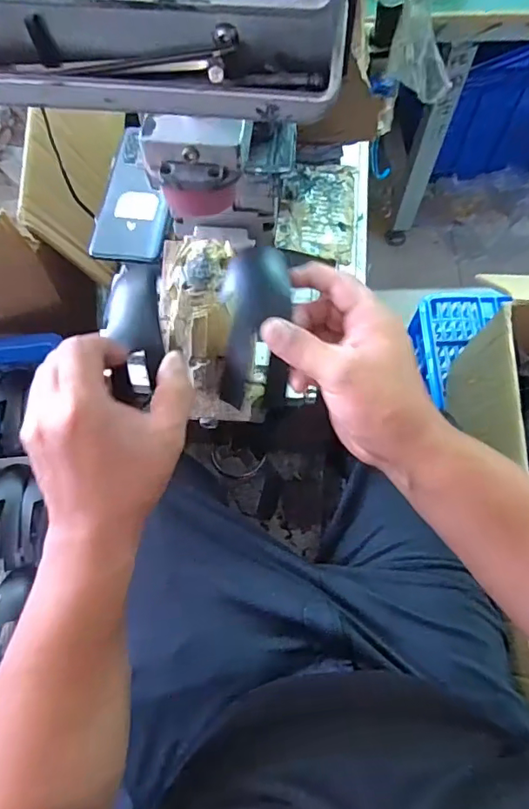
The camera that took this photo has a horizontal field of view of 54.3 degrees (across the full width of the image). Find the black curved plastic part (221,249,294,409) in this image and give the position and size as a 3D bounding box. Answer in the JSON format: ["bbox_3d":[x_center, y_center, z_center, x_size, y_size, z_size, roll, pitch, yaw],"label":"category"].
[{"bbox_3d":[-0.006,-0.057,0.375,0.048,0.026,0.117,3,88,2],"label":"black curved plastic part"}]

